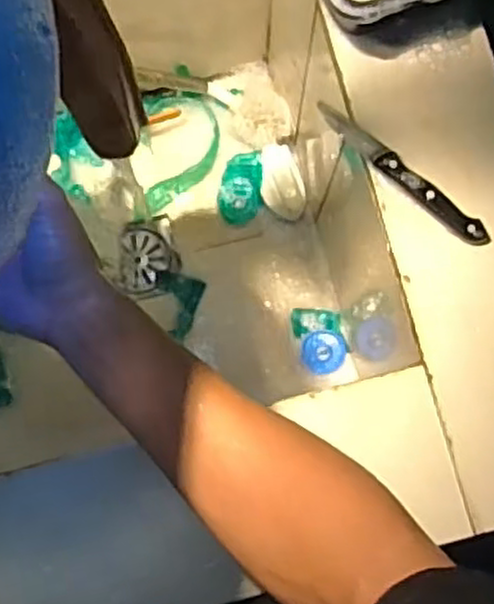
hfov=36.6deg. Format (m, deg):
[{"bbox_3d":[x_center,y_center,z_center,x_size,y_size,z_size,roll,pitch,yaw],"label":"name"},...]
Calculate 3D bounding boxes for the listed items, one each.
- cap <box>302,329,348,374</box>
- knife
[{"bbox_3d":[0.100,0.066,0.973,0.055,0.014,0.054,0,80,-1],"label":"cap"},{"bbox_3d":[0.131,-0.108,0.632,0.179,0.012,0.023,40,82,6],"label":"knife"}]

